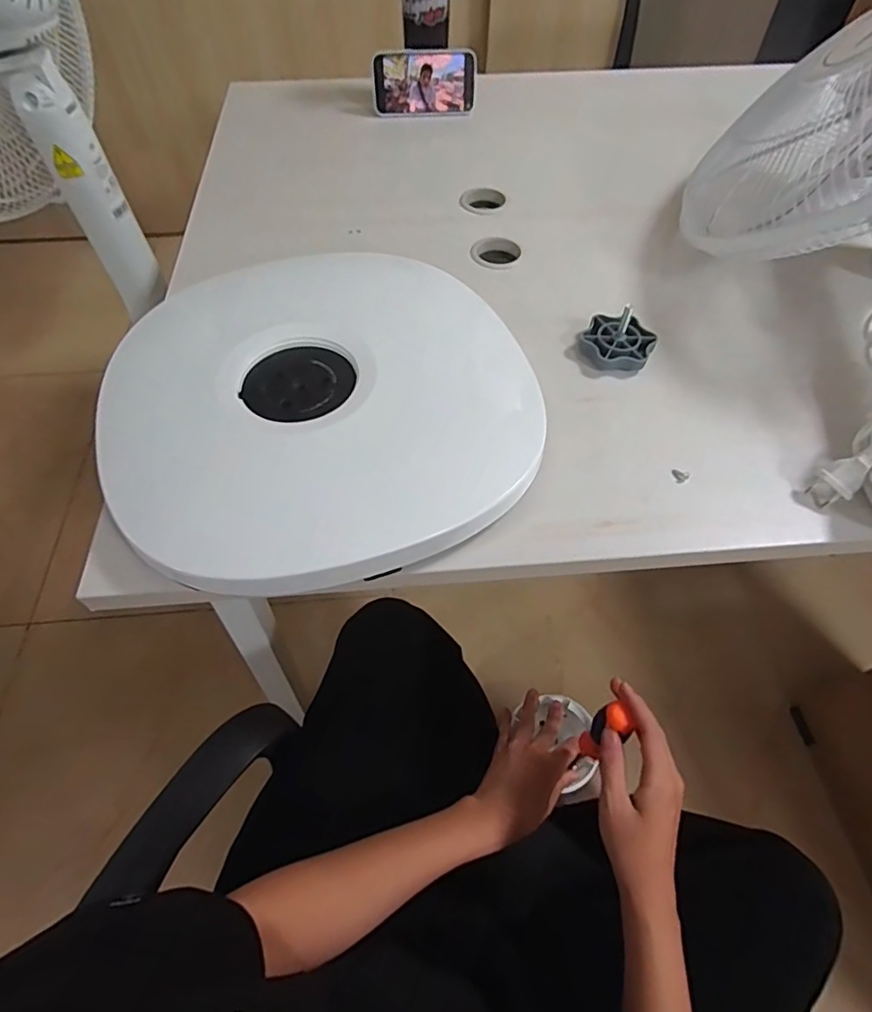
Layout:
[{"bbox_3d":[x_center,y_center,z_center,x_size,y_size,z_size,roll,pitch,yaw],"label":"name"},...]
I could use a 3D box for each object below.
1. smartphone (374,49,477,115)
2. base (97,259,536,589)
[{"bbox_3d":[-0.019,-0.677,0.881,0.164,0.085,0.017,-4,38,-5],"label":"smartphone"},{"bbox_3d":[-0.106,-0.106,0.520,0.384,0.054,0.377,-17,58,-11],"label":"base"}]

